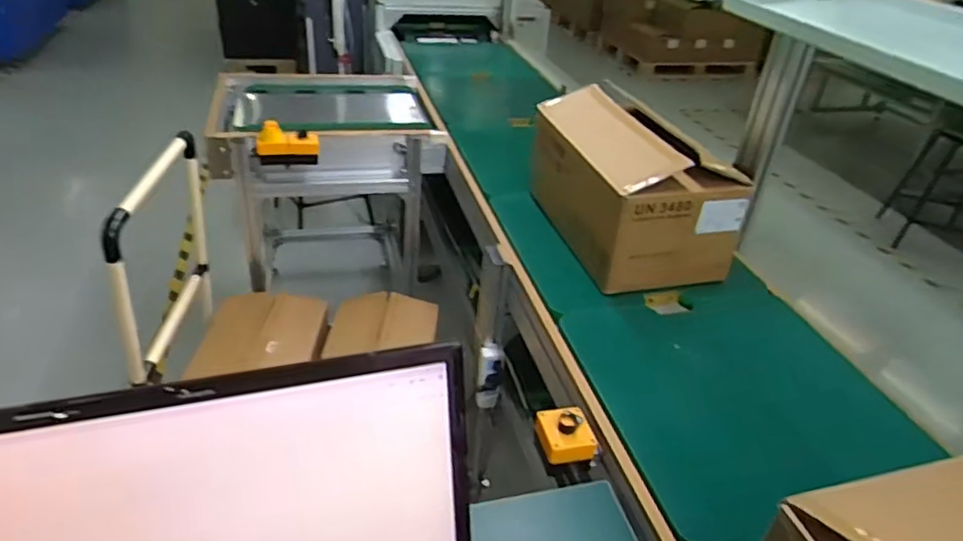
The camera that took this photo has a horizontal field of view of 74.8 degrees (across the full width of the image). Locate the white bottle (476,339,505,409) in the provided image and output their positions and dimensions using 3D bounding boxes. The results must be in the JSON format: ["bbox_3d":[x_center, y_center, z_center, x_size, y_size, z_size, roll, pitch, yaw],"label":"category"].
[{"bbox_3d":[0.022,0.259,1.548,0.063,0.184,0.085,7,33,1],"label":"white bottle"}]

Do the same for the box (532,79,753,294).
[{"bbox_3d":[0.353,-0.206,1.479,0.331,0.315,0.510,-5,34,-16],"label":"box"}]

